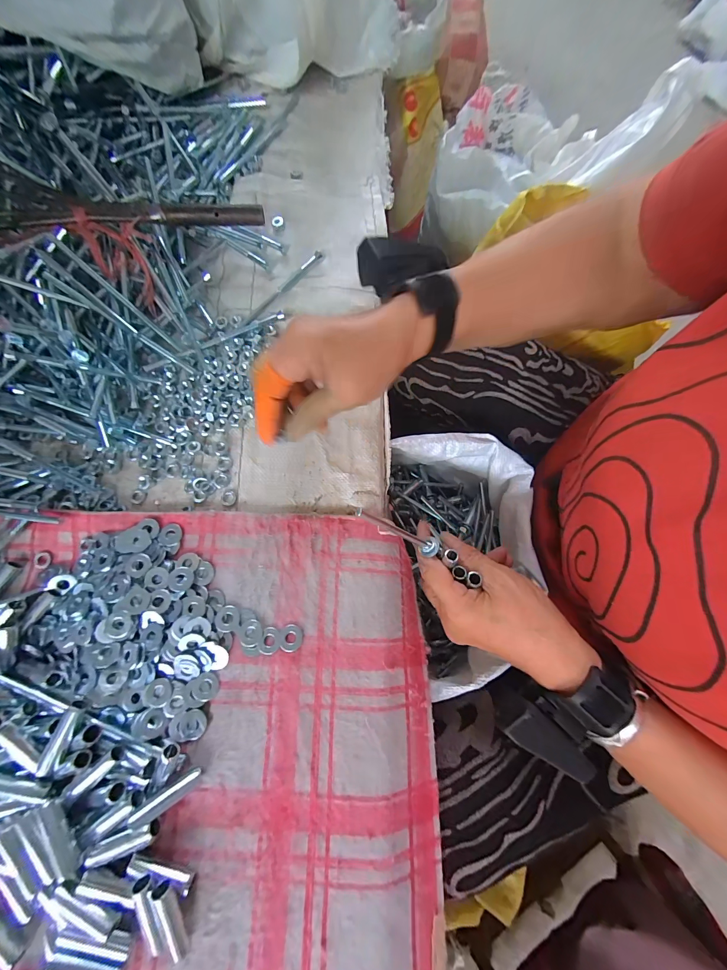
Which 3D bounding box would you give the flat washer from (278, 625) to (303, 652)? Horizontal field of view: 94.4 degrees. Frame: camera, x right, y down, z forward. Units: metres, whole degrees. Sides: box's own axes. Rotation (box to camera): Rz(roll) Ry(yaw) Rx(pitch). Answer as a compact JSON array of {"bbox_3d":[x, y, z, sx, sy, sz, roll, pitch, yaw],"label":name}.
[{"bbox_3d":[-0.057,0.119,0.262,0.019,0.004,0.019,1,73,-1],"label":"flat washer"}]

